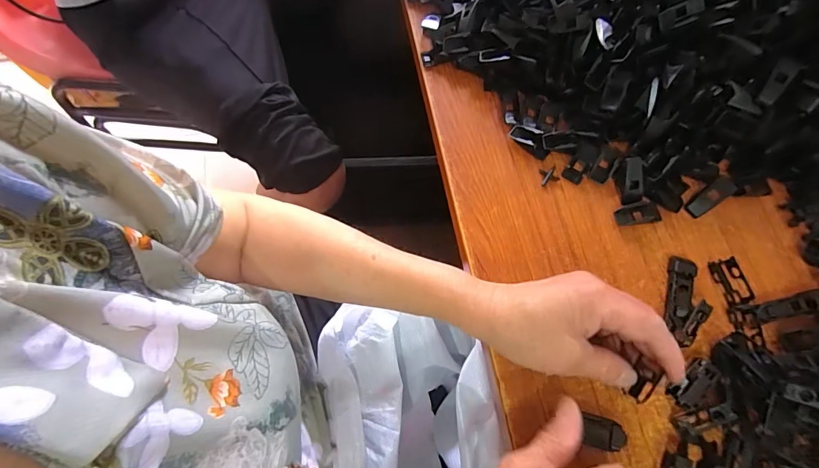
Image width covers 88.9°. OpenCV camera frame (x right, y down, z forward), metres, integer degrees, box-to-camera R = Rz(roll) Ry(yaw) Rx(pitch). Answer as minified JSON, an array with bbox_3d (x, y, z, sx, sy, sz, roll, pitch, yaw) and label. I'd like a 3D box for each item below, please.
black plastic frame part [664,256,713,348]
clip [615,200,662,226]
[{"bbox_3d":[0.225,0.055,0.339,0.028,0.011,0.070,13,72,5],"label":"black plastic frame part"},{"bbox_3d":[0.203,-0.018,0.370,0.036,0.010,0.019,-10,72,-3],"label":"clip"}]

